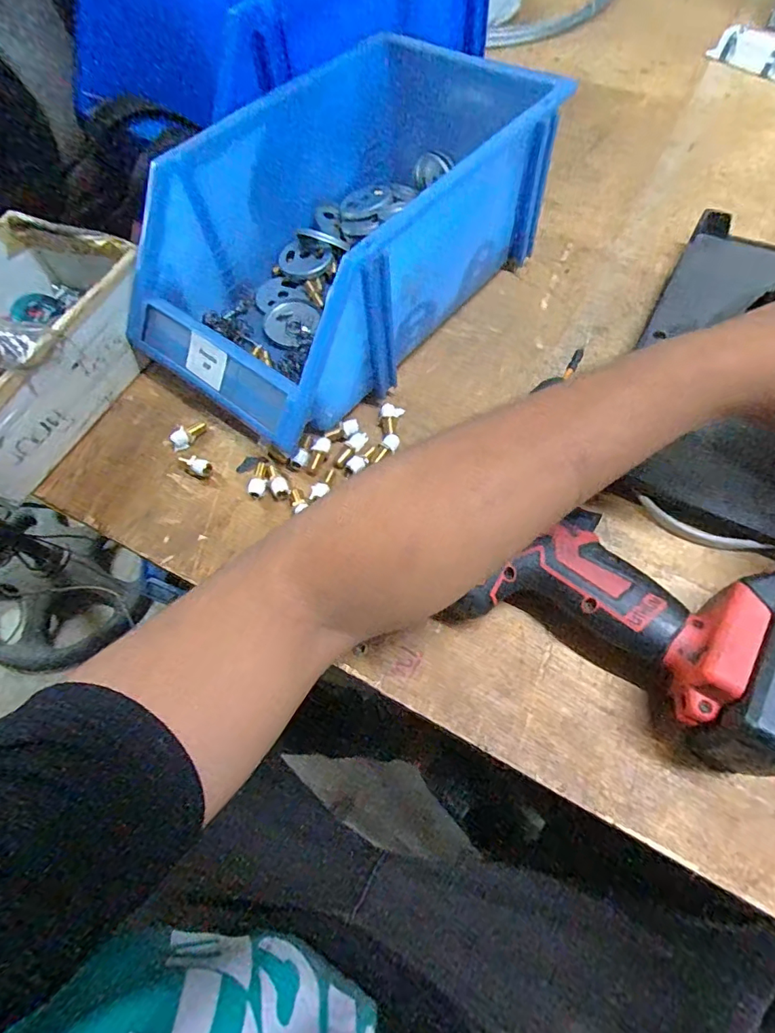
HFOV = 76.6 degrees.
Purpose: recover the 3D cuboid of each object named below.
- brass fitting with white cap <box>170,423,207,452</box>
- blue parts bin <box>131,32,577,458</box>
[{"bbox_3d":[-0.156,-0.064,0.385,0.030,0.013,0.014,-34,65,-13],"label":"brass fitting with white cap"},{"bbox_3d":[-0.037,-0.219,0.393,0.188,0.133,0.307,36,70,20],"label":"blue parts bin"}]

